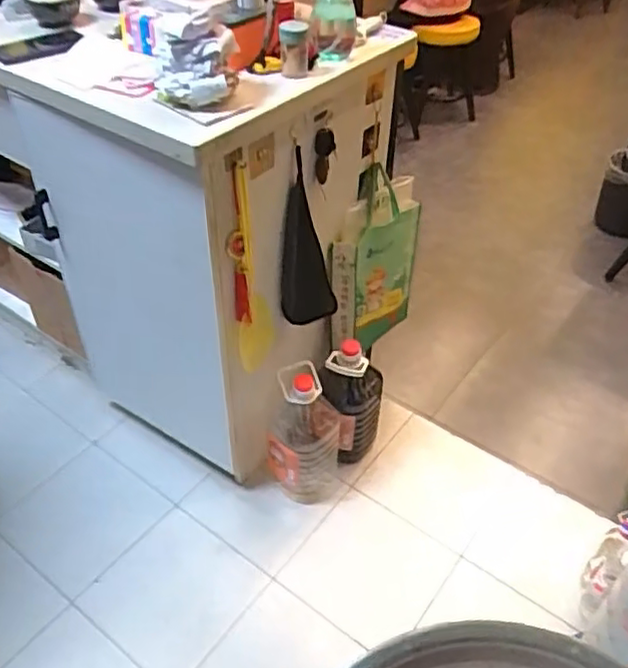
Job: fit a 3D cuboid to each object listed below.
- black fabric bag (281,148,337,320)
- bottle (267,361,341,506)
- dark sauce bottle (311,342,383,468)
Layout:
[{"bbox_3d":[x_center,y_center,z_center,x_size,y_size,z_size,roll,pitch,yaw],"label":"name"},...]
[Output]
[{"bbox_3d":[-0.015,-0.181,1.293,0.107,0.374,0.065,-20,31,-27],"label":"black fabric bag"},{"bbox_3d":[-0.021,0.230,1.450,0.154,0.325,0.139,6,43,4],"label":"bottle"},{"bbox_3d":[0.085,0.169,1.549,0.136,0.327,0.138,12,44,11],"label":"dark sauce bottle"}]

